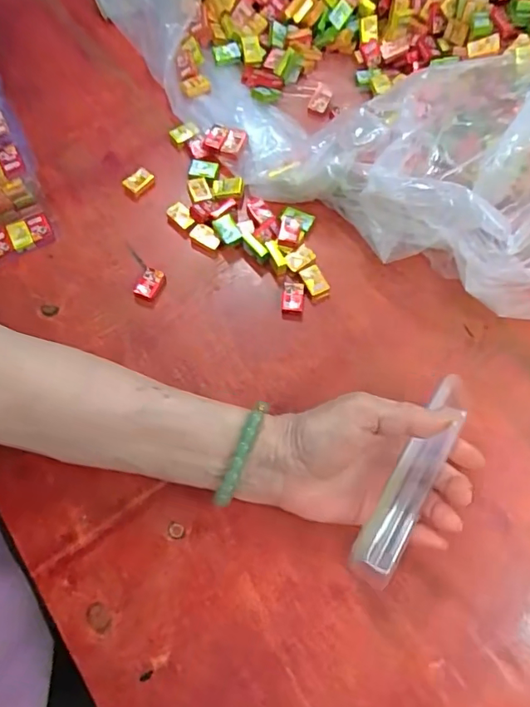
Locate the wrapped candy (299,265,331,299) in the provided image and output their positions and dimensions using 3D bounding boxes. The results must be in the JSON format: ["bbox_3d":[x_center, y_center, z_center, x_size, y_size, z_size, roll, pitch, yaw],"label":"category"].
[{"bbox_3d":[0.041,-0.057,0.404,0.017,0.007,0.028,-24,71,-9],"label":"wrapped candy"}]

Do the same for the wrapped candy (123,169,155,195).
[{"bbox_3d":[-0.113,-0.153,0.442,0.021,0.008,0.024,41,75,14],"label":"wrapped candy"}]

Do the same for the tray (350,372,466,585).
[{"bbox_3d":[0.091,0.077,0.307,0.025,0.016,0.136,27,82,10],"label":"tray"}]

